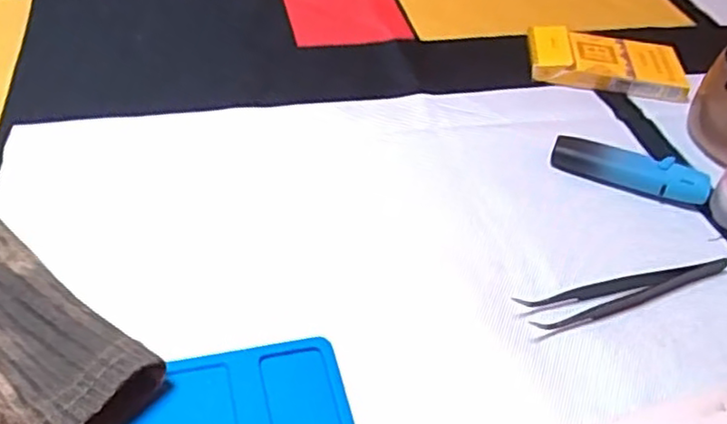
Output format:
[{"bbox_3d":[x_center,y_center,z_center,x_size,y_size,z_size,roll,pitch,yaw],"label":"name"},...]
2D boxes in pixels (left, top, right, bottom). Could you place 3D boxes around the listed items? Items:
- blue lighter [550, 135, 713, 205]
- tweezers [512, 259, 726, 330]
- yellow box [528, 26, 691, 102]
[{"bbox_3d":[0.146,-0.024,0.371,0.082,0.017,0.020,17,44,13],"label":"blue lighter"},{"bbox_3d":[0.124,0.038,0.310,0.110,0.009,0.017,-9,44,-15],"label":"tweezers"},{"bbox_3d":[0.164,-0.102,0.456,0.104,0.020,0.056,9,43,5],"label":"yellow box"}]

